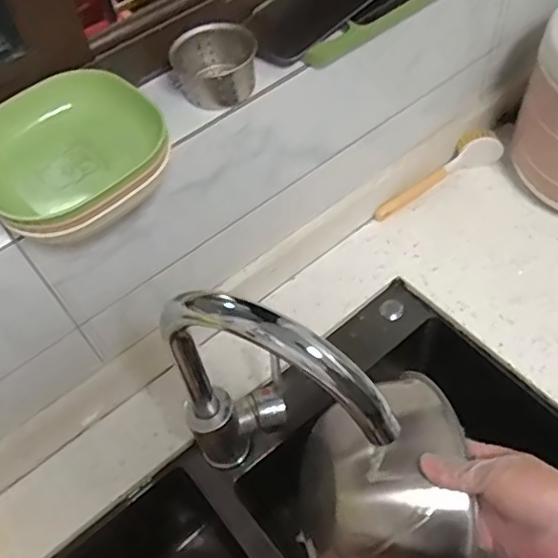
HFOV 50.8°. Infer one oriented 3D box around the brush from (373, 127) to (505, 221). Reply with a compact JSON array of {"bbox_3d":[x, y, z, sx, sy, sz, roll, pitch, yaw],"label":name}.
[{"bbox_3d":[0.218,-0.141,0.797,0.199,0.048,0.051,-31,59,-16],"label":"brush"}]

